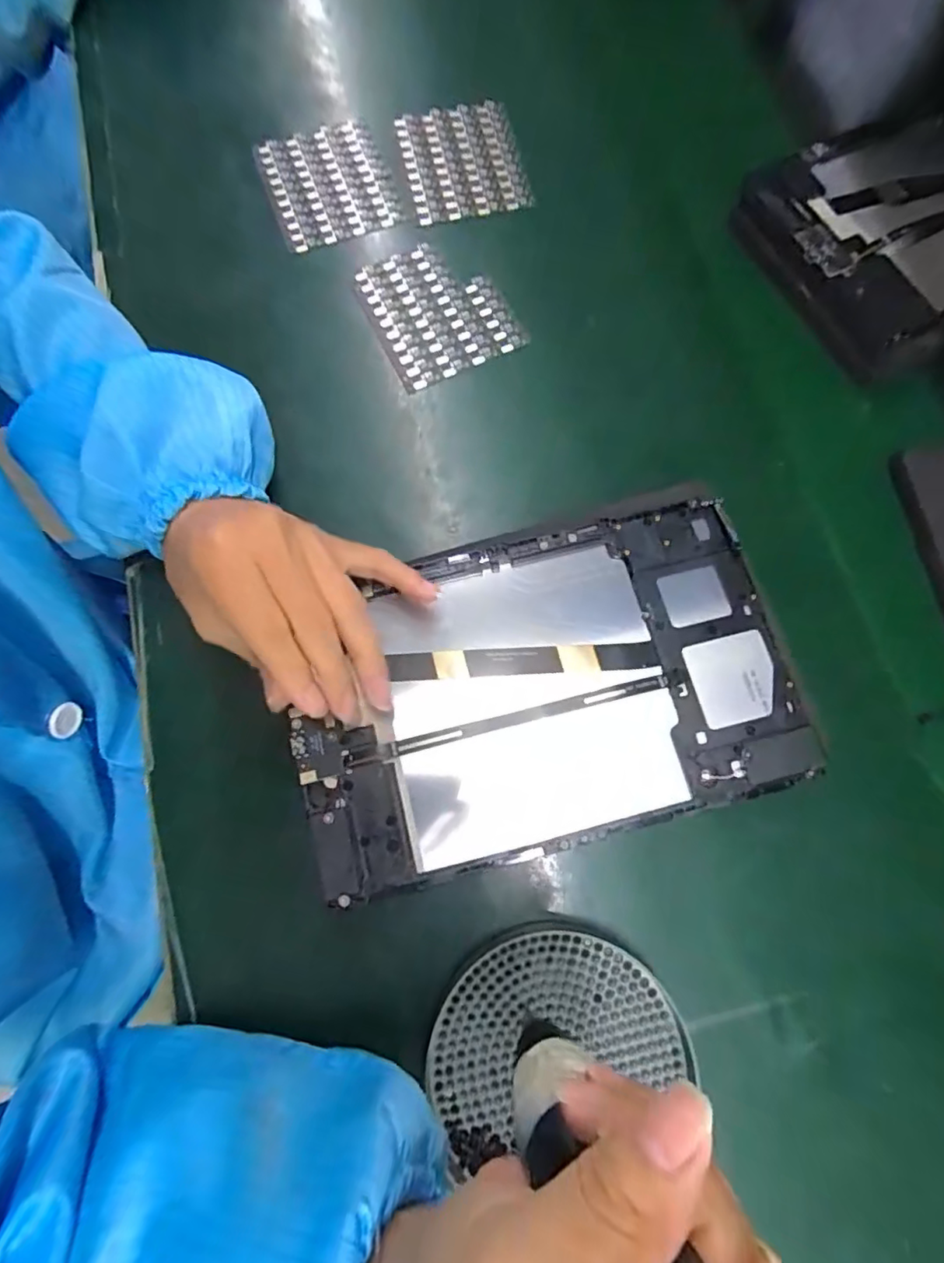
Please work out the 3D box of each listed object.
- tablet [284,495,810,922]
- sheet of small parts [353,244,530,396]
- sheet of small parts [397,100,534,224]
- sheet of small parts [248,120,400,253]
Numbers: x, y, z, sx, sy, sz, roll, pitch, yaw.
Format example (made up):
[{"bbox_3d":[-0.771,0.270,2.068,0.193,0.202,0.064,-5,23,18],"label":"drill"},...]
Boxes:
[{"bbox_3d":[0.032,0.025,0.276,0.232,0.009,0.147,-14,76,-4],"label":"tablet"},{"bbox_3d":[-0.023,-0.205,0.361,0.080,0.005,0.094,-24,76,-7],"label":"sheet of small parts"},{"bbox_3d":[-0.007,-0.325,0.392,0.078,0.006,0.092,-12,74,-4],"label":"sheet of small parts"},{"bbox_3d":[-0.099,-0.307,0.388,0.082,0.007,0.098,-18,75,-6],"label":"sheet of small parts"}]

